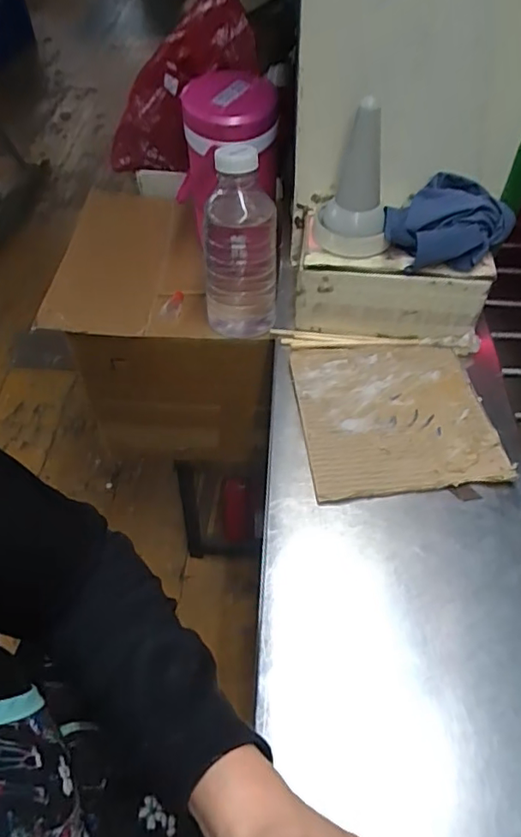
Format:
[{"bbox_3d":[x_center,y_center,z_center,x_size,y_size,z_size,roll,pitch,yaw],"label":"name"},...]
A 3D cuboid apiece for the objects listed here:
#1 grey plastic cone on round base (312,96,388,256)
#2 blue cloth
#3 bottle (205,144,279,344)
[{"bbox_3d":[0.096,-0.235,0.549,0.072,0.121,0.094,8,52,6],"label":"grey plastic cone on round base"},{"bbox_3d":[0.188,-0.197,0.567,0.113,0.048,0.101,-28,57,-21],"label":"blue cloth"},{"bbox_3d":[-0.024,-0.204,0.690,0.089,0.208,0.085,-3,51,-3],"label":"bottle"}]

